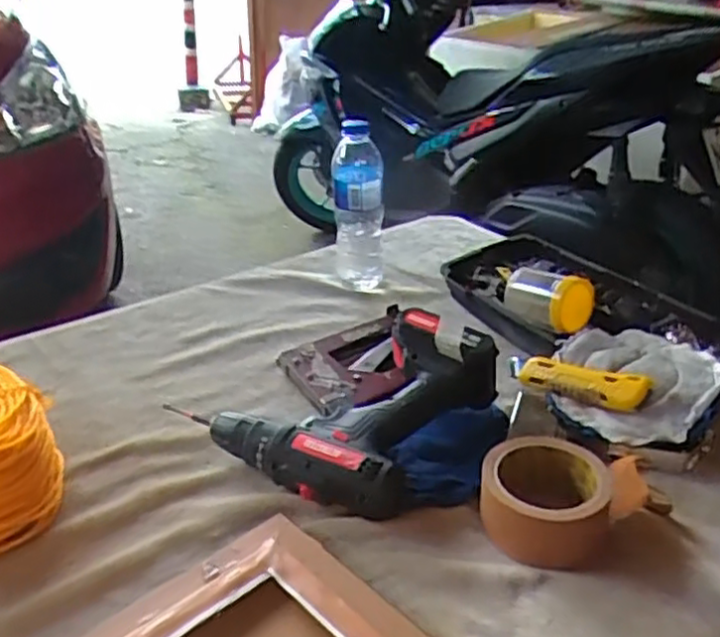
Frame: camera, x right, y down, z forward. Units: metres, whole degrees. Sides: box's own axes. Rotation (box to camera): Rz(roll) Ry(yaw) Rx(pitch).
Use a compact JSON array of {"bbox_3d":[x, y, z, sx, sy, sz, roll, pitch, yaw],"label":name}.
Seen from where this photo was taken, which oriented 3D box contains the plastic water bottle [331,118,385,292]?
[{"bbox_3d":[-0.003,-0.138,0.893,0.063,0.207,0.074,1,29,2],"label":"plastic water bottle"}]

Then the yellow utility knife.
[{"bbox_3d":[0.202,0.059,0.681,0.027,0.028,0.147,-26,25,-38],"label":"yellow utility knife"}]

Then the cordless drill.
[{"bbox_3d":[-0.022,0.062,0.657,0.235,0.090,0.201,22,36,34],"label":"cordless drill"}]

